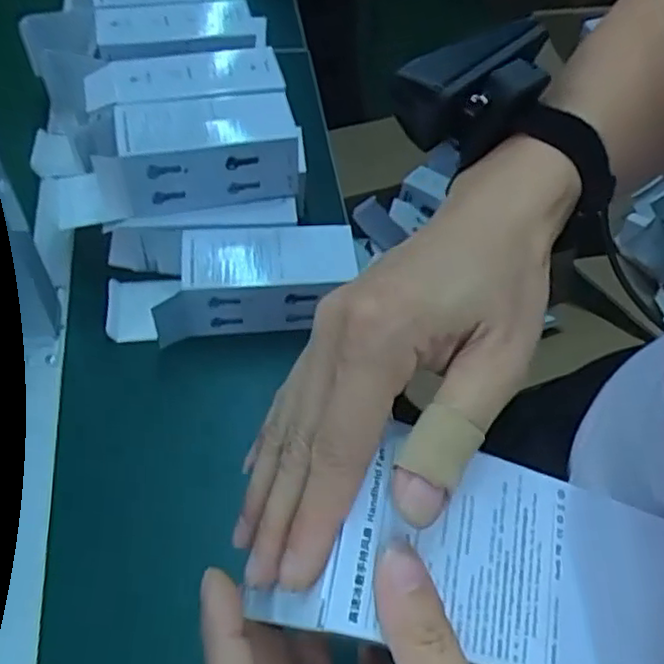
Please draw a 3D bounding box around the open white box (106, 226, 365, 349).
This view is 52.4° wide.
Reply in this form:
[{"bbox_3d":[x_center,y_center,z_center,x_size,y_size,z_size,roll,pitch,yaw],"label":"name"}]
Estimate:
[{"bbox_3d":[-0.097,-0.047,0.642,0.237,0.066,0.101,2,55,-2],"label":"open white box"}]

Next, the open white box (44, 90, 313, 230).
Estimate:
[{"bbox_3d":[-0.143,-0.159,0.629,0.228,0.080,0.094,-7,56,-8],"label":"open white box"}]

